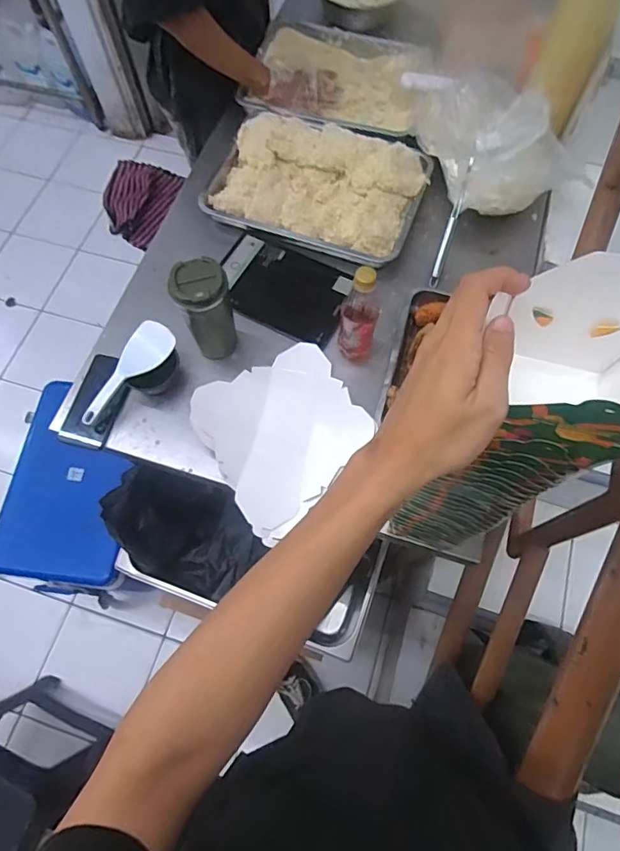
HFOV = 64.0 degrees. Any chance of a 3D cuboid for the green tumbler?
[{"bbox_3d":[-0.159,-0.176,0.782,0.076,0.173,0.078,0,68,1],"label":"green tumbler"}]

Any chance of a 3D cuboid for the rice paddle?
[{"bbox_3d":[-0.289,-0.082,0.783,0.060,0.017,0.189,37,79,-12],"label":"rice paddle"}]

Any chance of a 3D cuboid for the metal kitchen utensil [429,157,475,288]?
[{"bbox_3d":[0.256,-0.364,0.893,0.016,0.014,0.227,18,99,8],"label":"metal kitchen utensil"}]

